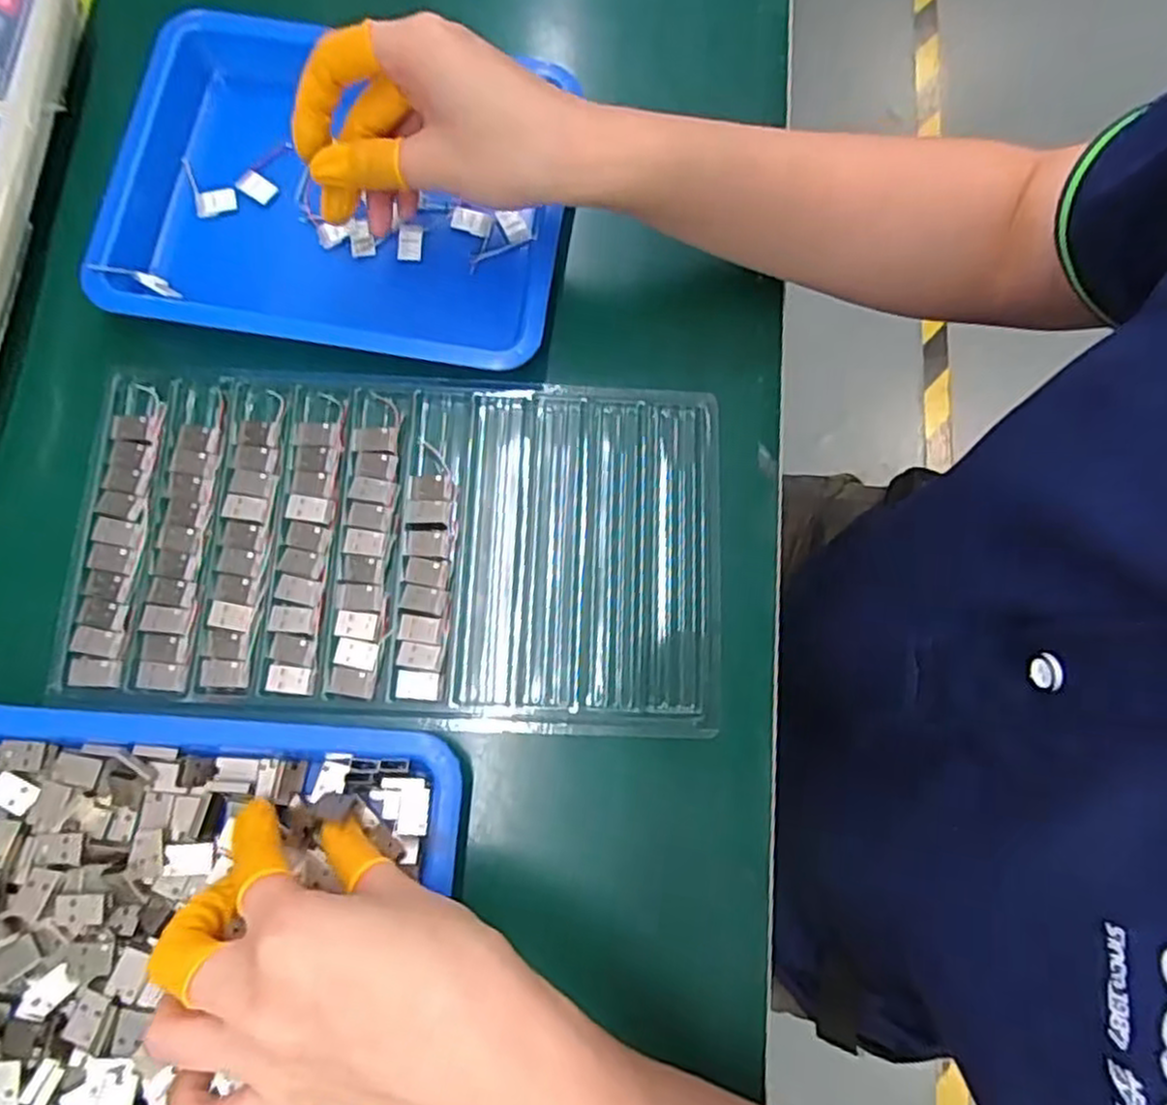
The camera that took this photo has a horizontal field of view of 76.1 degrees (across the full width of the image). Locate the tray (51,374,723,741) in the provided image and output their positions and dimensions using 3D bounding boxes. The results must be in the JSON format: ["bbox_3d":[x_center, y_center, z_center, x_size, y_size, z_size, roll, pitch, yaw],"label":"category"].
[{"bbox_3d":[-0.081,-0.004,0.342,0.287,0.013,0.157,3,78,-2],"label":"tray"}]

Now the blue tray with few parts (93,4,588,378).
[{"bbox_3d":[-0.126,-0.181,0.372,0.225,0.034,0.169,7,70,0],"label":"blue tray with few parts"}]

